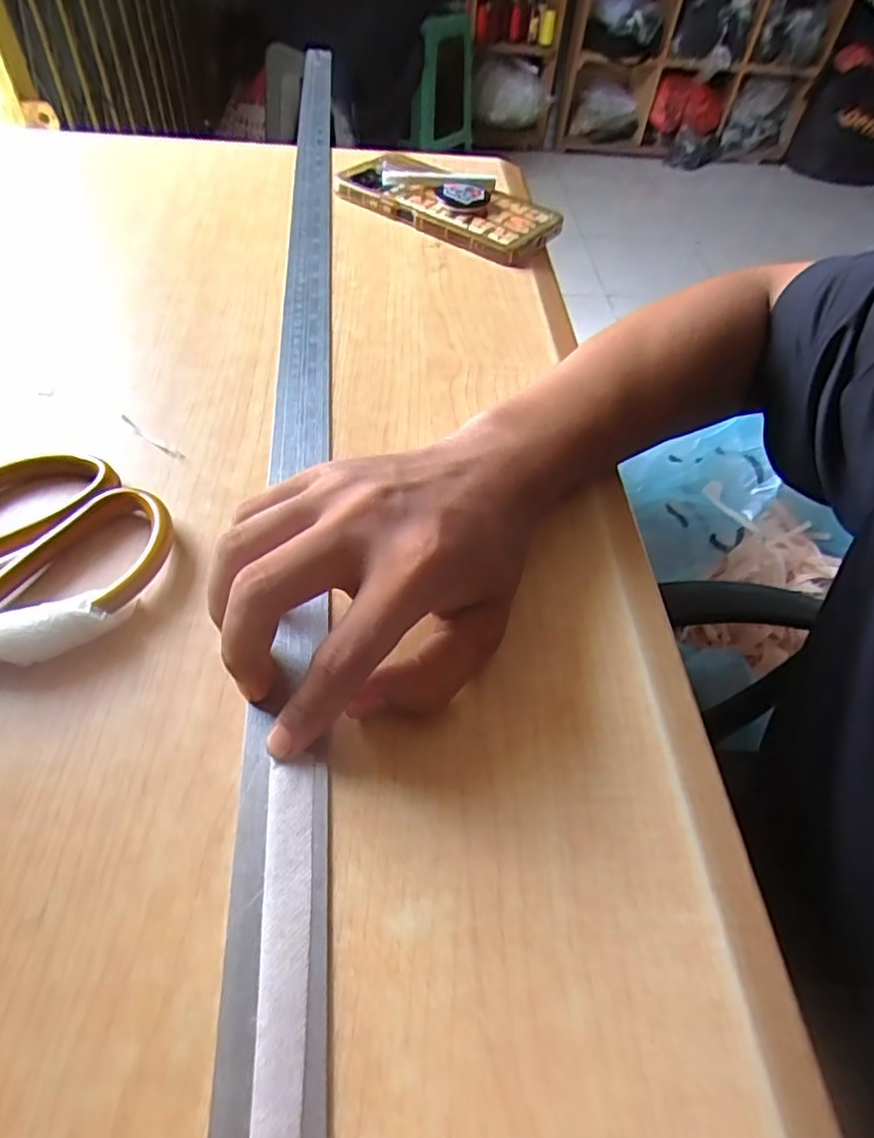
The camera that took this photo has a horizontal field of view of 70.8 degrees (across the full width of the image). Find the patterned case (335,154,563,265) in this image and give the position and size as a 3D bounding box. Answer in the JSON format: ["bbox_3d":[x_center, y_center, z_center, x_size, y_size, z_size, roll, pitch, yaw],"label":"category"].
[{"bbox_3d":[0.008,-0.290,0.486,0.172,0.024,0.079,30,55,17],"label":"patterned case"}]

